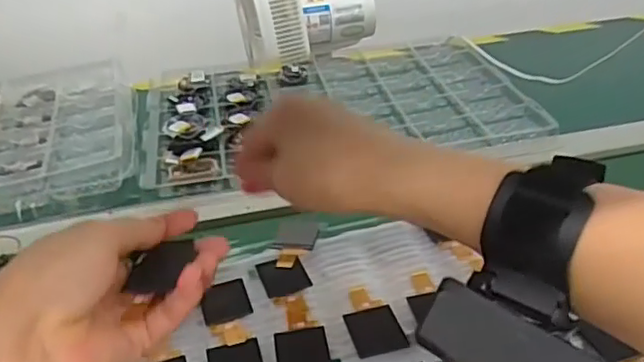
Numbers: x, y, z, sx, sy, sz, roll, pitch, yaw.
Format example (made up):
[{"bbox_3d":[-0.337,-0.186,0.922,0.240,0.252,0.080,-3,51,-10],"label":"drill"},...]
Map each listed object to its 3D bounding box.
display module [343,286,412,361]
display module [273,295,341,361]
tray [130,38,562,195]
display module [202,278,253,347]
[{"bbox_3d":[0.027,0.076,0.342,0.027,0.004,0.050,-11,35,-11],"label":"display module"},{"bbox_3d":[-0.011,0.083,0.336,0.035,0.004,0.061,-4,34,-3],"label":"display module"},{"bbox_3d":[0.011,-0.101,0.758,0.432,0.027,0.307,-8,34,-8],"label":"tray"},{"bbox_3d":[-0.053,0.075,0.353,0.027,0.004,0.052,-12,35,-14],"label":"display module"}]

